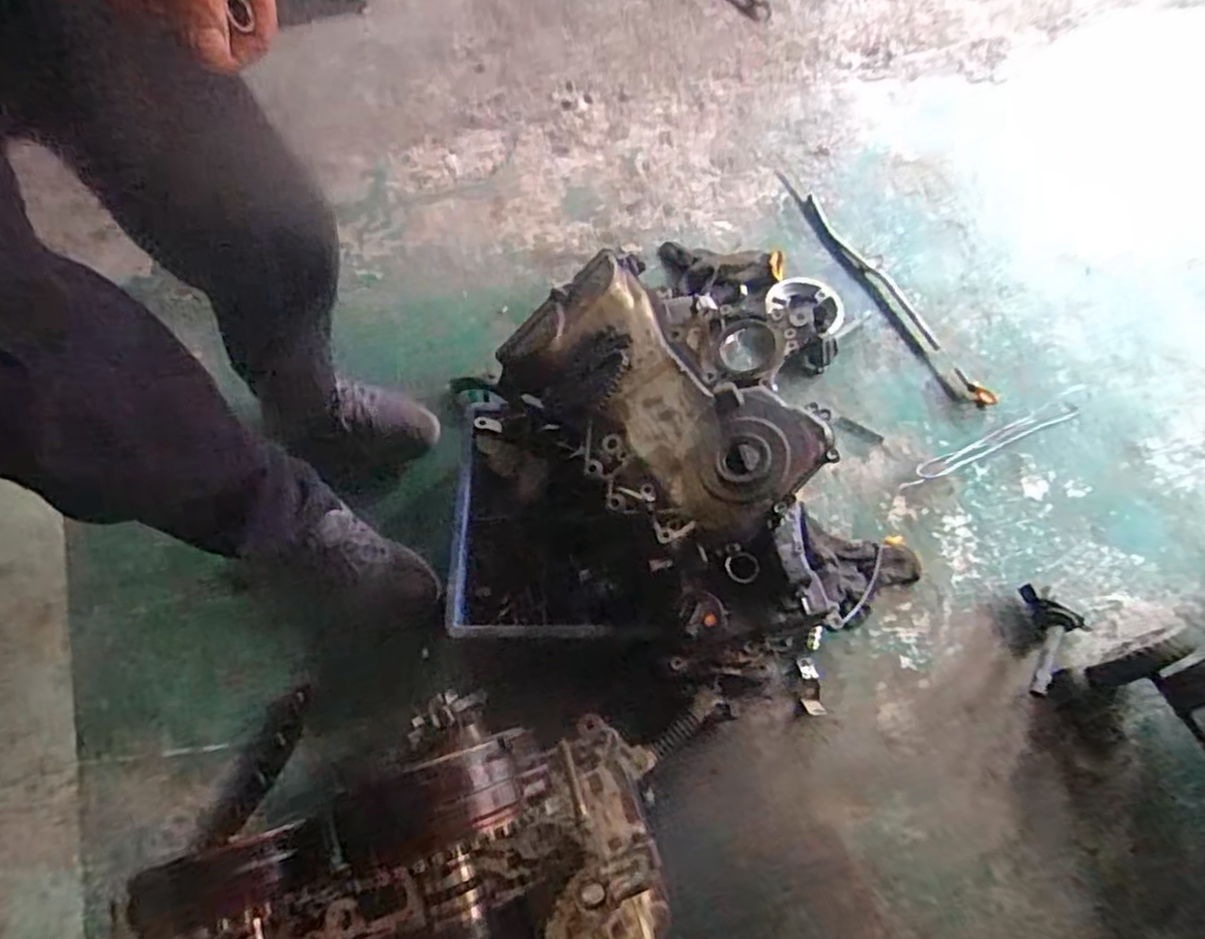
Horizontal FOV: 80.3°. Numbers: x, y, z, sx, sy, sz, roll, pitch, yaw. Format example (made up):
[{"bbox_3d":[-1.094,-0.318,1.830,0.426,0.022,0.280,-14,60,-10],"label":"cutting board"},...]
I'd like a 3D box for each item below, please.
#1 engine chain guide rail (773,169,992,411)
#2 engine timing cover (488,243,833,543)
[{"bbox_3d":[0.450,-0.315,1.186,0.038,0.022,0.578,-22,65,-9],"label":"engine chain guide rail"},{"bbox_3d":[0.065,-0.082,0.882,0.243,0.090,0.407,-46,63,5],"label":"engine timing cover"}]

